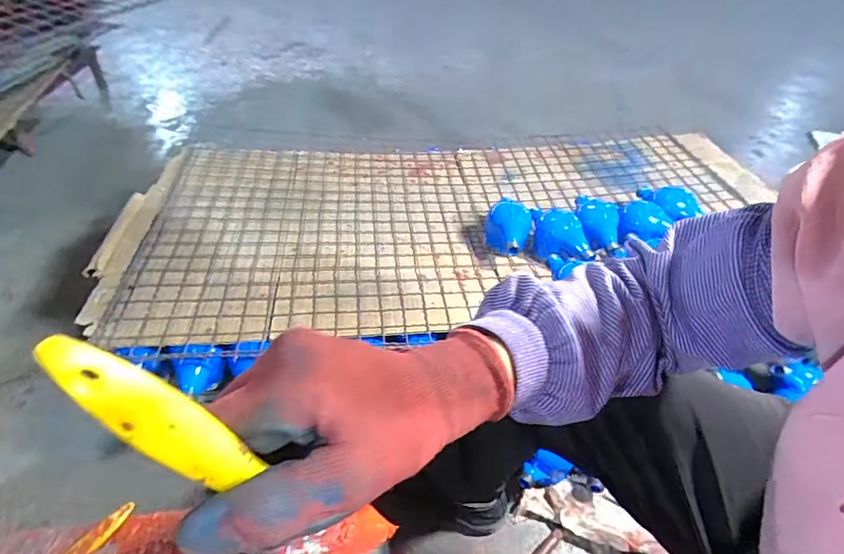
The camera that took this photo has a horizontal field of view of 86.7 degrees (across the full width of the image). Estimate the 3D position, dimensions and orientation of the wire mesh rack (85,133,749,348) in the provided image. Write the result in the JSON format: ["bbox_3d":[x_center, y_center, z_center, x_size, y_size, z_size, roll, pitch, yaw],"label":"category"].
[{"bbox_3d":[0.096,-0.137,0.964,1.320,0.043,0.652,0,48,-7],"label":"wire mesh rack"}]

